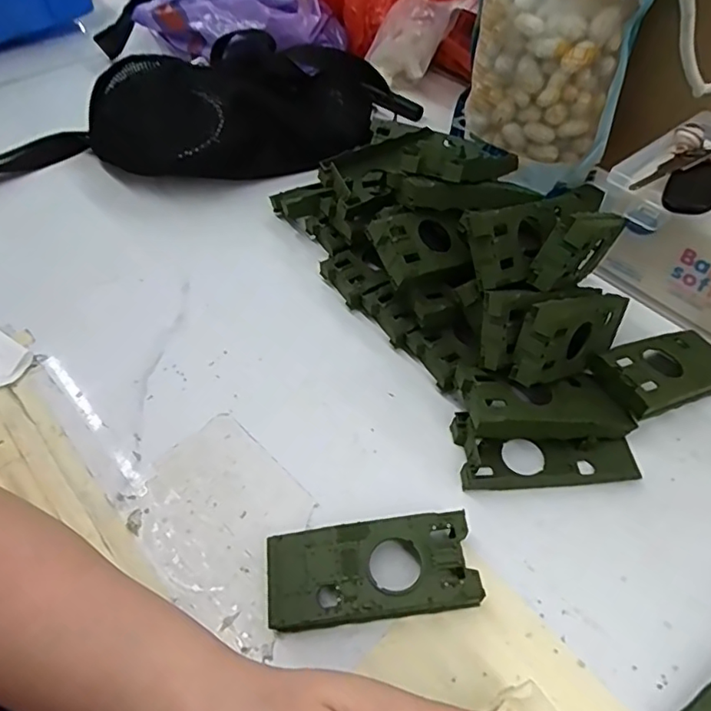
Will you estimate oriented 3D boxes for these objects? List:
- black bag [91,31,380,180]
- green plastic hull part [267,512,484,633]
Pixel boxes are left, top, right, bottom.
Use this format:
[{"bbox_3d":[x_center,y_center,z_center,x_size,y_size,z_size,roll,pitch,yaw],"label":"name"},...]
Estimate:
[{"bbox_3d":[-0.105,-0.241,0.535,0.276,0.077,0.148,-29,56,-21],"label":"black bag"},{"bbox_3d":[0.008,0.111,0.282,0.103,0.019,0.047,-4,51,-5],"label":"green plastic hull part"}]

